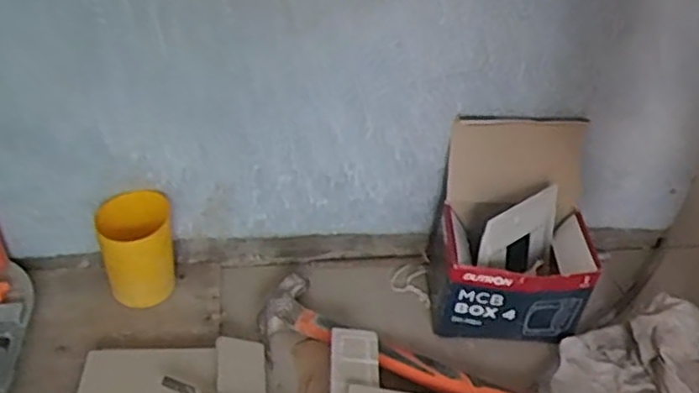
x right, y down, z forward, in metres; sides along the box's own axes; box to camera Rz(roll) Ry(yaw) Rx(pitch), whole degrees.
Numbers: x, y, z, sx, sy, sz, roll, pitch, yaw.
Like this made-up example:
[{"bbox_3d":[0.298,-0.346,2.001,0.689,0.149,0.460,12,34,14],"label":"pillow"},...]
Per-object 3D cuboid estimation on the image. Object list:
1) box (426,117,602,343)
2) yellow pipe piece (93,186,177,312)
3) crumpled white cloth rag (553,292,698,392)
[{"bbox_3d":[0.156,0.030,0.627,0.141,0.164,0.136,4,38,0],"label":"box"},{"bbox_3d":[-0.193,0.051,0.617,0.063,0.090,0.069,-7,40,-15],"label":"yellow pipe piece"},{"bbox_3d":[0.264,0.146,0.604,0.155,0.053,0.097,-3,39,-9],"label":"crumpled white cloth rag"}]

